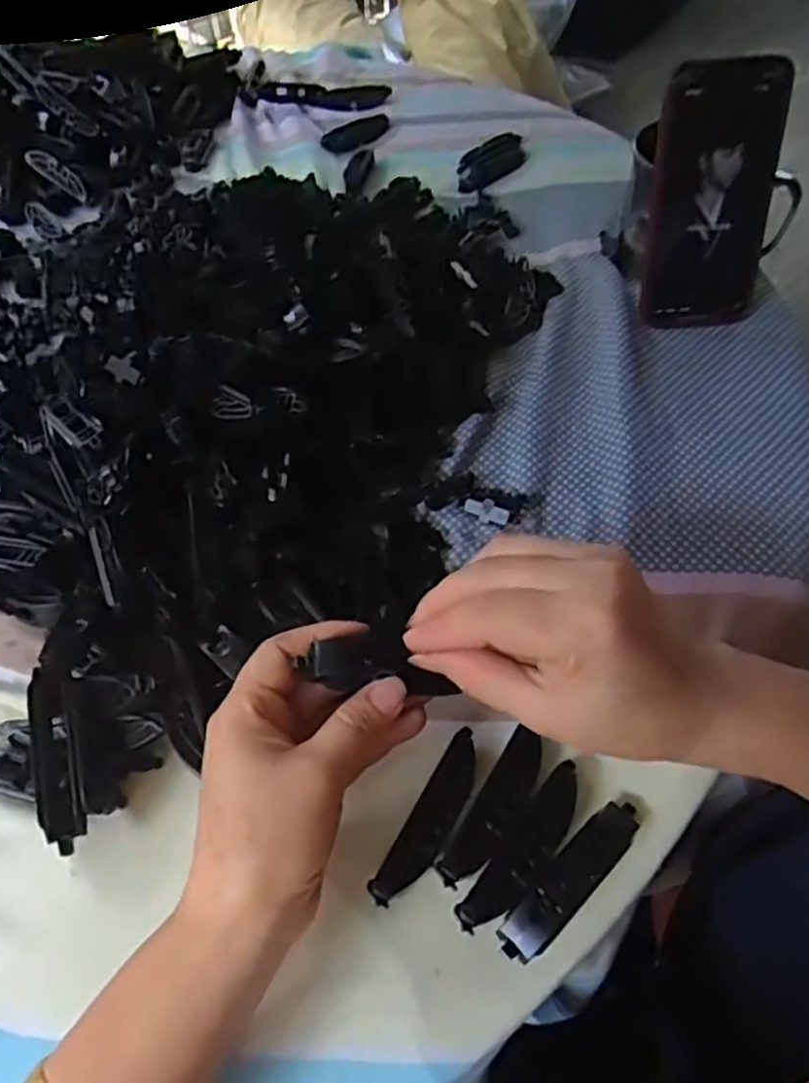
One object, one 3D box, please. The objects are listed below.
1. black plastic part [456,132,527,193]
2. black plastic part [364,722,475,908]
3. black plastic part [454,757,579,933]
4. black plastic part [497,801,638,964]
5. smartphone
[{"bbox_3d":[0.082,-0.353,0.670,0.037,0.022,0.097,33,61,24],"label":"black plastic part"},{"bbox_3d":[0.013,0.120,0.316,0.018,0.014,0.079,26,58,20],"label":"black plastic part"},{"bbox_3d":[0.051,0.129,0.305,0.020,0.012,0.078,33,61,24],"label":"black plastic part"},{"bbox_3d":[0.069,0.136,0.298,0.080,0.015,0.018,-39,61,-24],"label":"black plastic part"},{"bbox_3d":[0.199,-0.219,0.472,0.072,0.158,0.011,1,33,8],"label":"smartphone"}]

